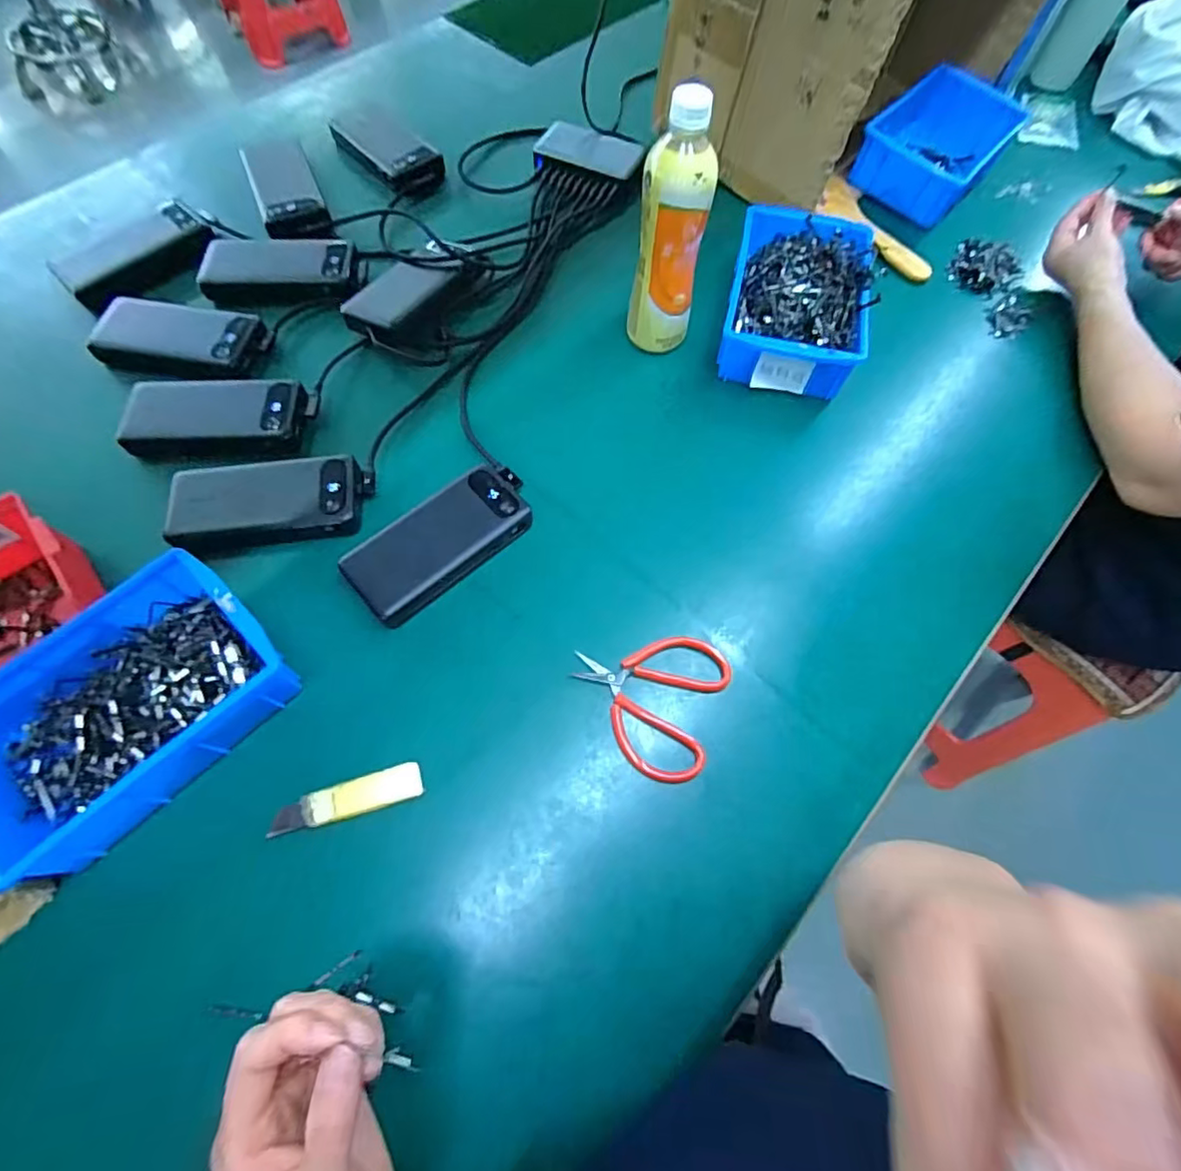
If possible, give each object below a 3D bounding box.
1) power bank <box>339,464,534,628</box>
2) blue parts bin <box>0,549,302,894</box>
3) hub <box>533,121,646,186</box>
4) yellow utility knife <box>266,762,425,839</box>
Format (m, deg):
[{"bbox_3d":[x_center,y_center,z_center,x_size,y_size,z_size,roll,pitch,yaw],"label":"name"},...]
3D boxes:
[{"bbox_3d":[-0.129,-0.037,0.496,0.155,0.029,0.076,-41,73,-17],"label":"power bank"},{"bbox_3d":[-0.332,0.085,0.415,0.138,0.071,0.201,42,72,16],"label":"blue parts bin"},{"bbox_3d":[0.000,-0.536,0.718,0.124,0.019,0.085,13,66,5],"label":"hub"},{"bbox_3d":[-0.175,0.156,0.420,0.105,0.020,0.024,-16,67,-8],"label":"yellow utility knife"}]

